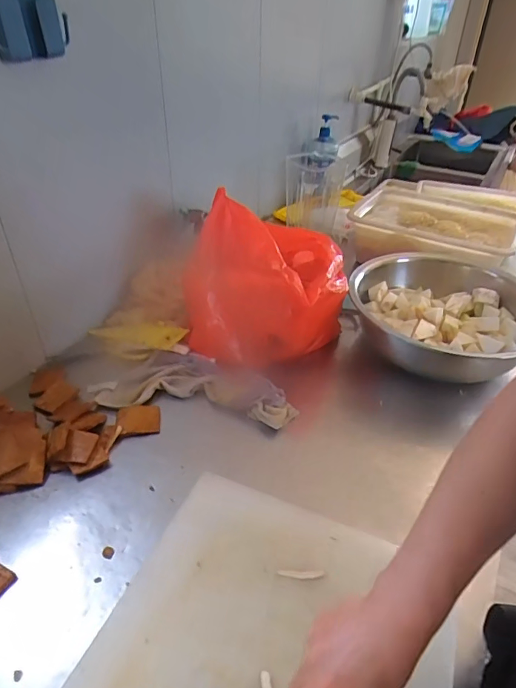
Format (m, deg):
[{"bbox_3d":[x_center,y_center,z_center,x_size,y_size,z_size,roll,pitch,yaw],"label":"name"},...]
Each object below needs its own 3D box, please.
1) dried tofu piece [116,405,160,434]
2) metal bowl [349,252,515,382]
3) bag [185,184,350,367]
[{"bbox_3d":[-0.193,0.120,0.741,0.066,0.009,0.060,-4,37,-8],"label":"dried tofu piece"},{"bbox_3d":[0.363,-0.051,0.907,0.361,0.130,0.364,19,41,22],"label":"metal bowl"},{"bbox_3d":[0.022,-0.128,0.872,0.273,0.283,0.260,13,38,14],"label":"bag"}]

